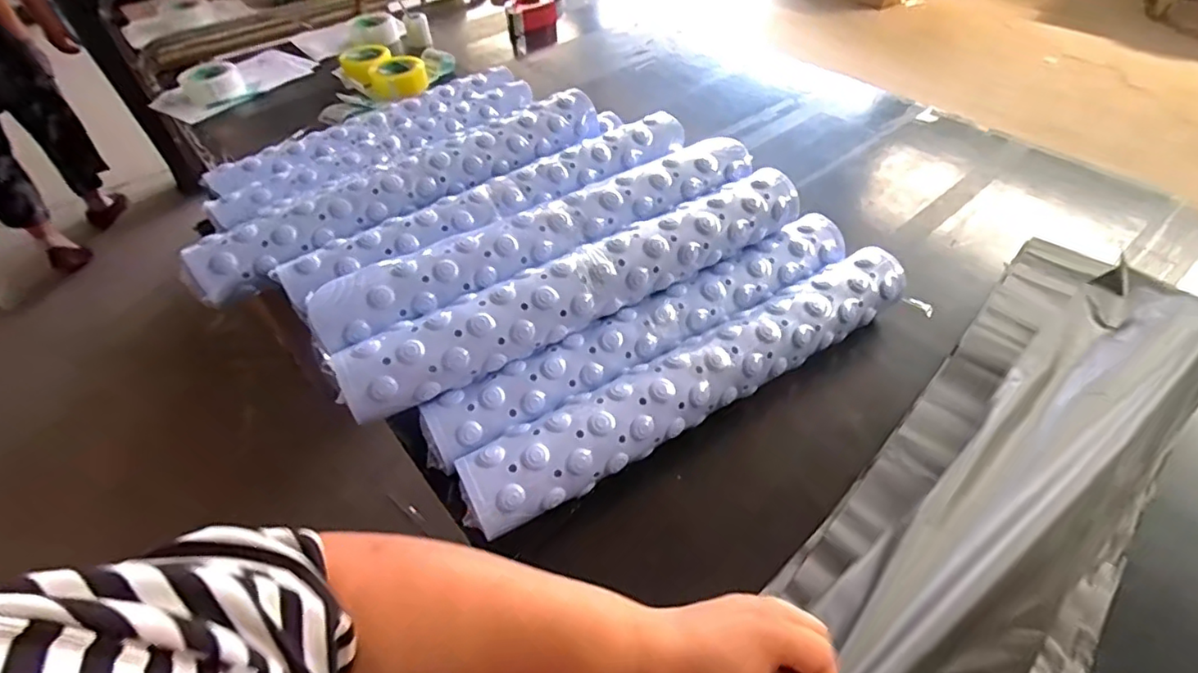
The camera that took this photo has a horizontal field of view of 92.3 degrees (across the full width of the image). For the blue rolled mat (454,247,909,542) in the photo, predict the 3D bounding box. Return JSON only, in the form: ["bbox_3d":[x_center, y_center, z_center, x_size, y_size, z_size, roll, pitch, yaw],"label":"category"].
[{"bbox_3d":[0.133,0.046,0.674,0.615,0.082,0.087,-25,52,-20],"label":"blue rolled mat"}]

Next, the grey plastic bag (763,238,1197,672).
[{"bbox_3d":[0.403,0.129,0.555,0.216,0.130,0.713,33,51,26],"label":"grey plastic bag"}]

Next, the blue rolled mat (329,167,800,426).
[{"bbox_3d":[0.000,-0.069,0.686,0.610,0.075,0.078,-26,52,-20],"label":"blue rolled mat"}]

